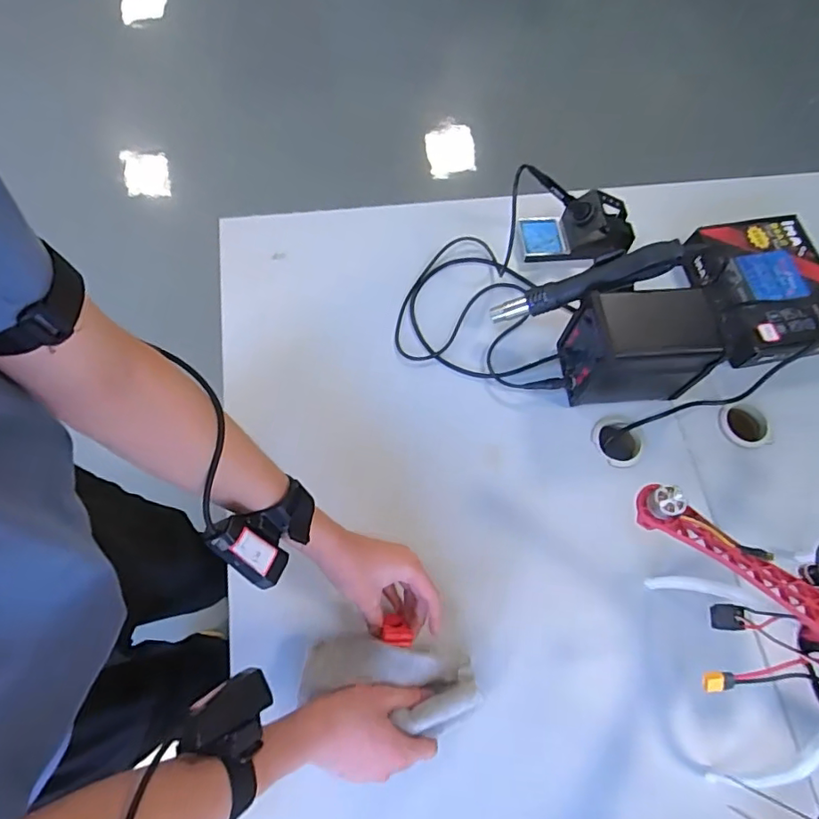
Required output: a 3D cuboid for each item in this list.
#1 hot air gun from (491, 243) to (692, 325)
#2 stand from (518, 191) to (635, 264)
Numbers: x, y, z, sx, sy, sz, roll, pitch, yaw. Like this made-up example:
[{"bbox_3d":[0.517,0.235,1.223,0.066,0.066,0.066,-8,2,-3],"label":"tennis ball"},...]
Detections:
[{"bbox_3d":[0.213,-0.153,0.681,0.238,0.040,0.032,-16,64,30],"label":"hot air gun"},{"bbox_3d":[0.250,-0.269,0.802,0.160,0.086,0.072,0,68,-3],"label":"stand"}]

